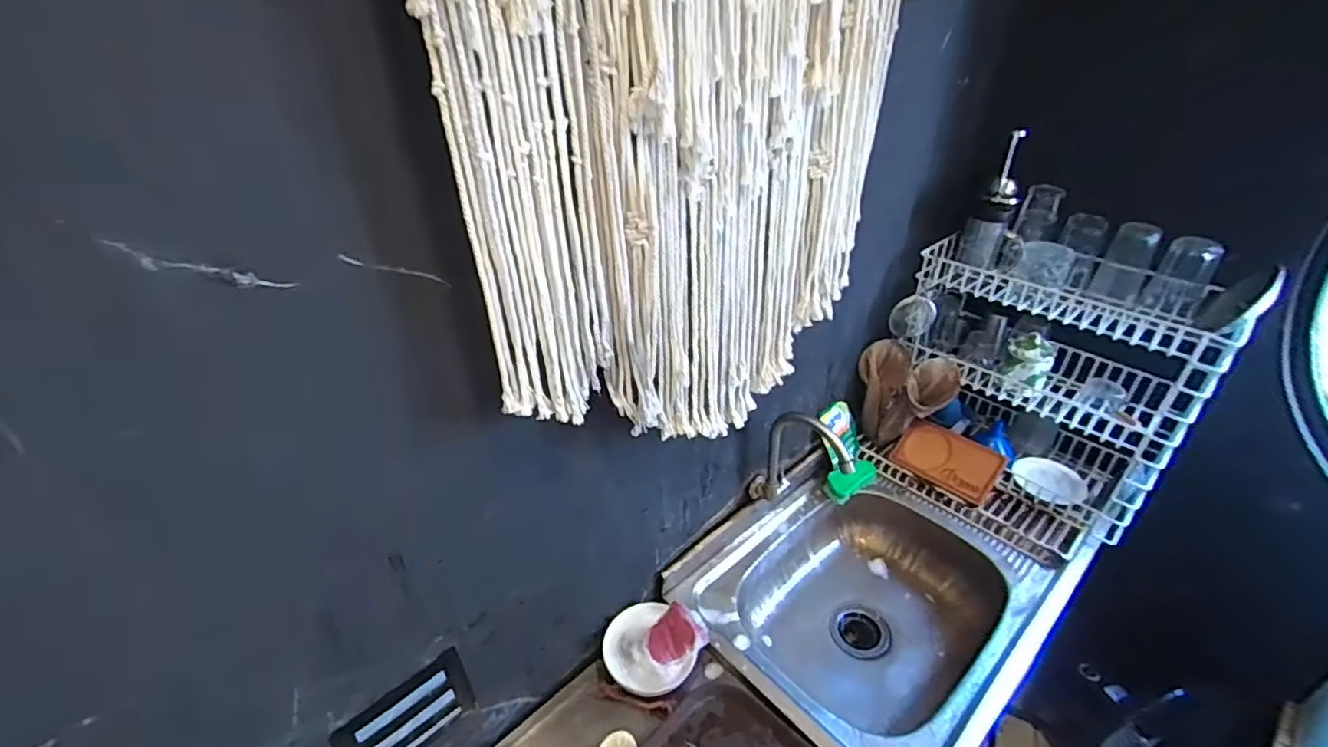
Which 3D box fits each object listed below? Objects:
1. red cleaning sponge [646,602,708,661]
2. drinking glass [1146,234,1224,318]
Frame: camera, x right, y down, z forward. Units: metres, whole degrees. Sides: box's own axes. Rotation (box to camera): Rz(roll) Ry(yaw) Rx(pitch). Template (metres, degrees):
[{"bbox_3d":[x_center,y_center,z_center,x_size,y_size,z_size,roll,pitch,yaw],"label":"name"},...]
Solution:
[{"bbox_3d":[0.019,0.421,0.927,0.085,0.011,0.079,-45,54,-14],"label":"red cleaning sponge"},{"bbox_3d":[0.892,-0.162,1.005,0.074,0.142,0.066,28,45,37],"label":"drinking glass"}]

